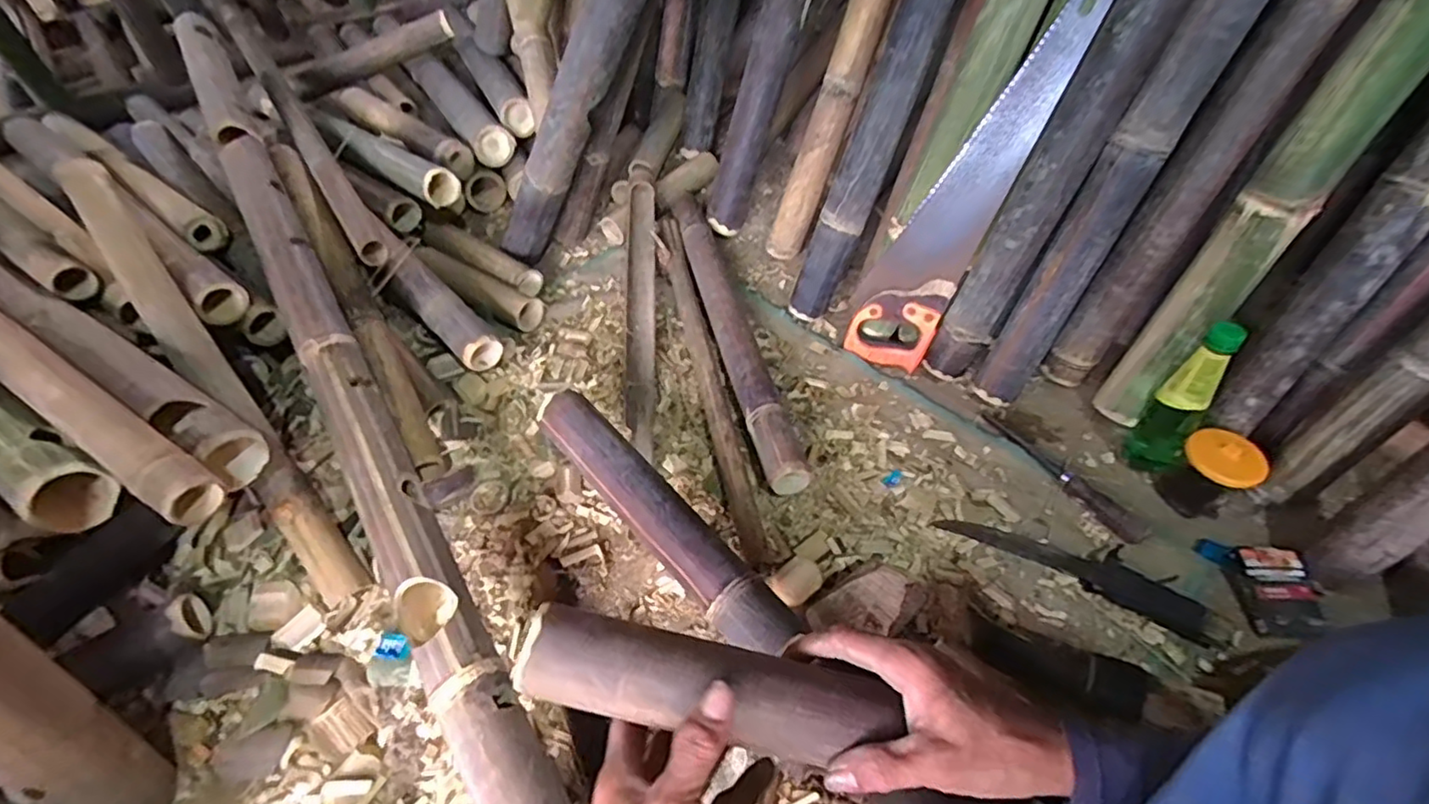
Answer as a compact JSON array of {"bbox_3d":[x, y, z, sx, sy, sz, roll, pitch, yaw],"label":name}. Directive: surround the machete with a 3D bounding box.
[{"bbox_3d":[0.408,0.177,0.715,0.280,0.027,0.066,26,55,21],"label":"machete"}]

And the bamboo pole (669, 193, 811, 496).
[{"bbox_3d":[0.023,-0.128,0.960,0.067,0.066,0.634,-11,50,-8],"label":"bamboo pole"}]

